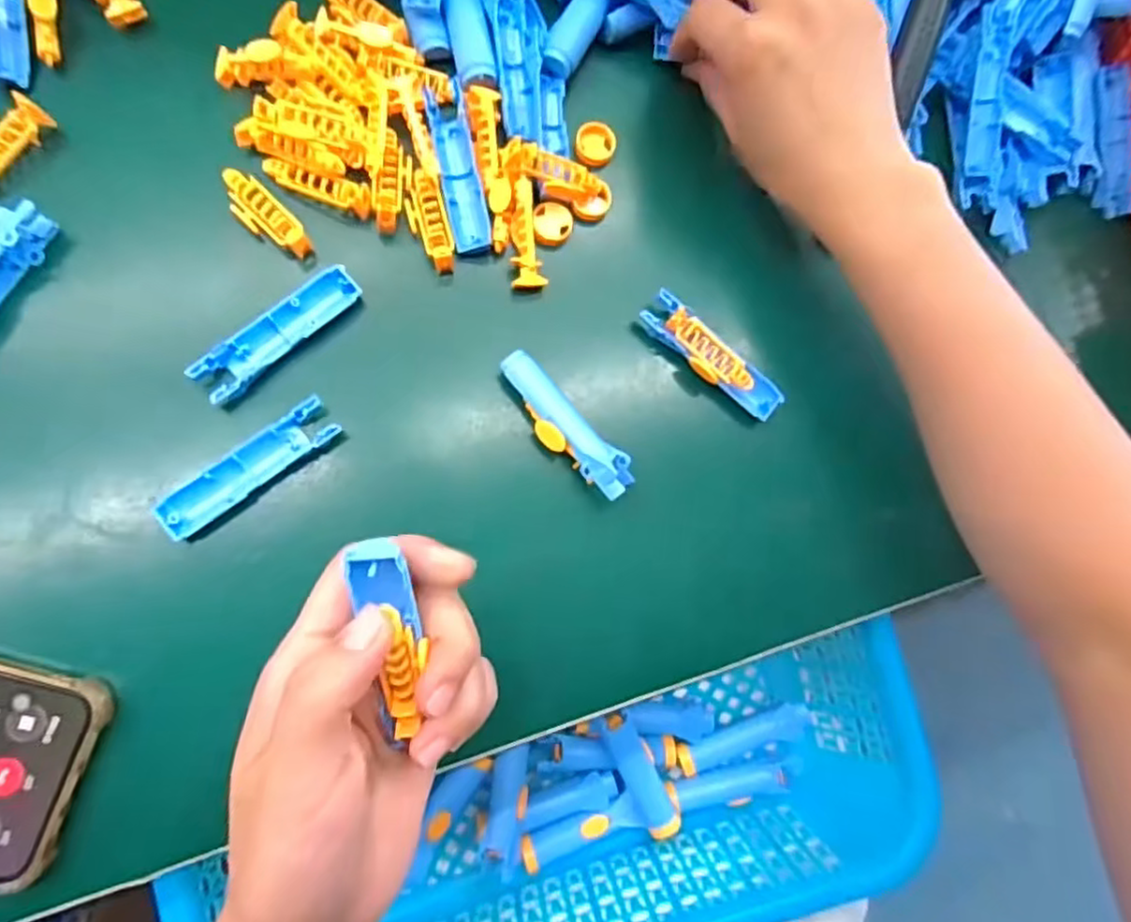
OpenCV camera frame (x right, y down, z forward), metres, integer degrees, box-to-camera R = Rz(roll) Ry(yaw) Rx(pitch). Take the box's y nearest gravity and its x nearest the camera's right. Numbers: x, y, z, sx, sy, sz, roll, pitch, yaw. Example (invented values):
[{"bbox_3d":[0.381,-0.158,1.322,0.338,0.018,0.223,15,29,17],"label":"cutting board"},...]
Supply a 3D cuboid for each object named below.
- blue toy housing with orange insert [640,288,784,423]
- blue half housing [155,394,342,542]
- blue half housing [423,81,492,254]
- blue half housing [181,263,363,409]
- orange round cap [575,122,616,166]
[{"bbox_3d":[0.069,-0.048,0.323,0.076,0.010,0.021,39,76,-1],"label":"blue toy housing with orange insert"},{"bbox_3d":[-0.130,0.003,0.283,0.076,0.007,0.018,-39,88,-14],"label":"blue half housing"},{"bbox_3d":[-0.050,-0.136,0.317,0.017,0.009,0.082,-12,82,-11],"label":"blue half housing"},{"bbox_3d":[-0.122,-0.055,0.292,0.076,0.011,0.019,-44,89,-14],"label":"blue half housing"},{"bbox_3d":[0.015,-0.155,0.336,0.019,0.005,0.020,2,80,-9],"label":"orange round cap"}]

